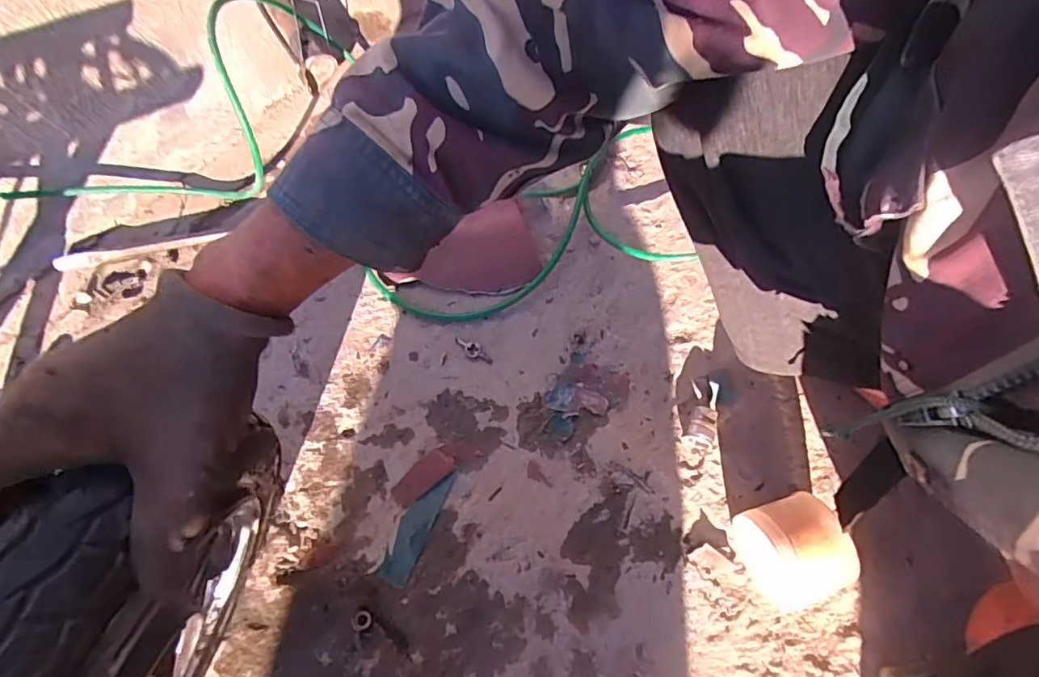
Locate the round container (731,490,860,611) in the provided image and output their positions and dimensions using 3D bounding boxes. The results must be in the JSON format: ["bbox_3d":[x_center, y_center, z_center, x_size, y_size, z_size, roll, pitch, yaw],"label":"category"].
[{"bbox_3d":[0.242,0.193,0.492,0.077,0.086,0.086,-15,67,-6],"label":"round container"}]

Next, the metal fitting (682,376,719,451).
[{"bbox_3d":[0.198,0.075,0.579,0.029,0.030,0.079,17,66,8],"label":"metal fitting"}]

